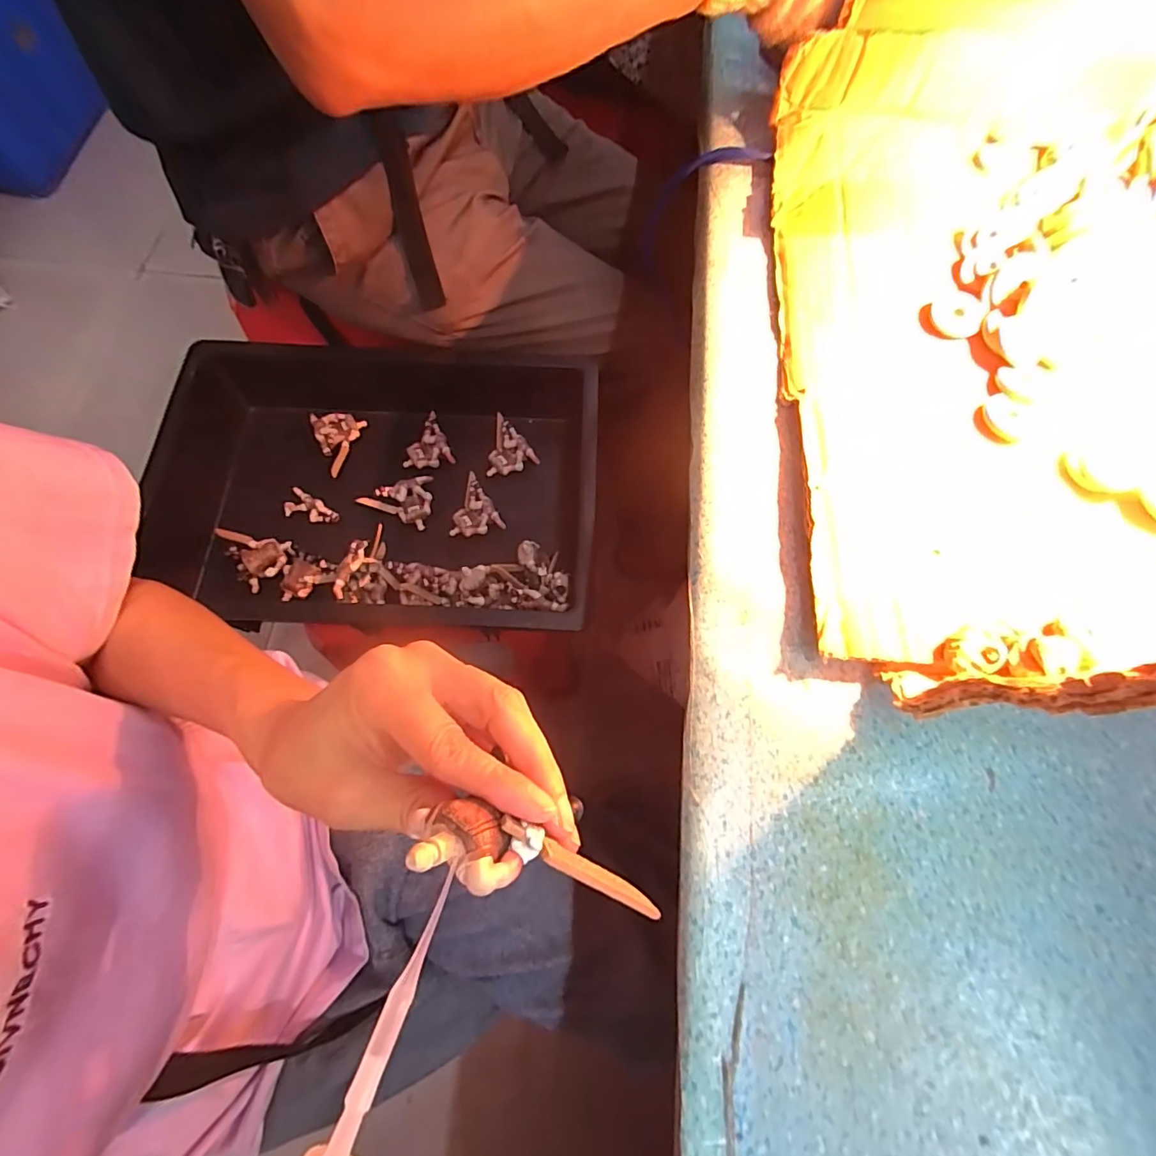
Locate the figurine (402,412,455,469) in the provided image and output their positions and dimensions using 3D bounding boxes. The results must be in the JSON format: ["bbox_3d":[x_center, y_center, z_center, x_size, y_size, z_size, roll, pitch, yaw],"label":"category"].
[{"bbox_3d":[-0.189,-0.164,0.616,0.057,0.016,0.074,-21,72,-9],"label":"figurine"}]

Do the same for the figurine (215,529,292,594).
[{"bbox_3d":[-0.365,-0.017,0.568,0.077,0.028,0.058,9,71,2],"label":"figurine"}]

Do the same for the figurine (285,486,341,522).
[{"bbox_3d":[-0.312,-0.078,0.594,0.061,0.013,0.033,27,72,8],"label":"figurine"}]

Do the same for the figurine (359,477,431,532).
[{"bbox_3d":[-0.203,-0.096,0.580,0.076,0.026,0.055,20,71,5],"label":"figurine"}]

